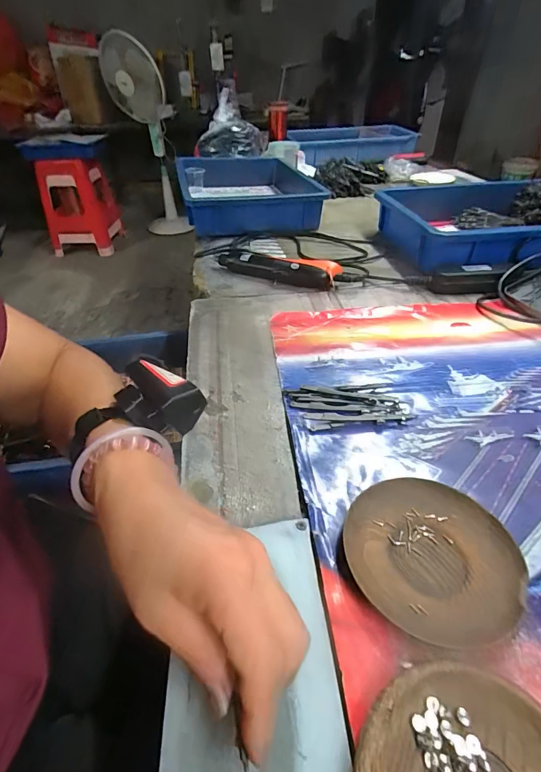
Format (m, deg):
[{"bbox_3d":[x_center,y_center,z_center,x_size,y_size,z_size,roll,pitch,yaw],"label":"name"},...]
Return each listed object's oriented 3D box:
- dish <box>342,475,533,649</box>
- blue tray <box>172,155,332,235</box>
[{"bbox_3d":[0.110,0.114,0.273,0.111,0.015,0.111,-1,39,1],"label":"dish"},{"bbox_3d":[-0.055,-0.484,0.961,0.314,0.064,0.480,-9,40,-9],"label":"blue tray"}]

